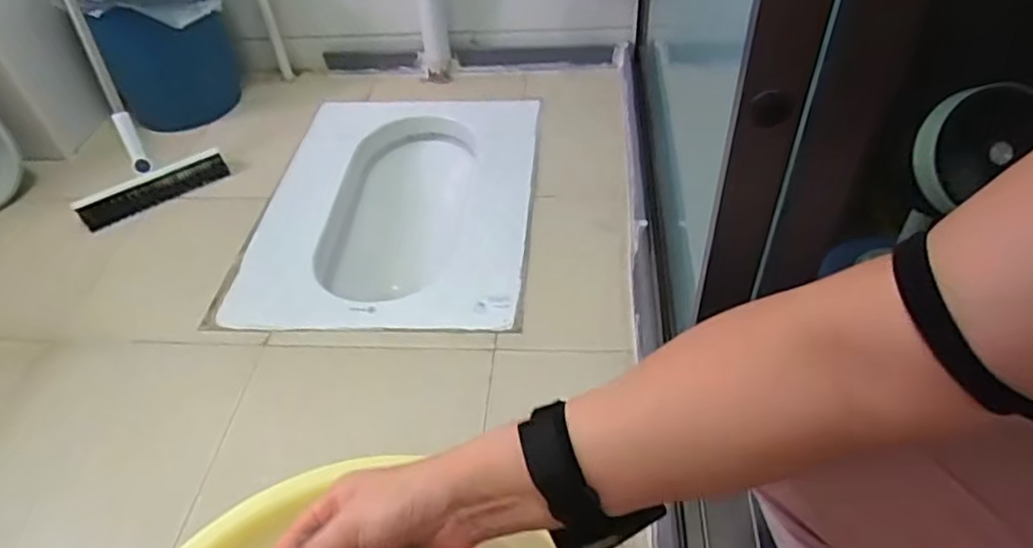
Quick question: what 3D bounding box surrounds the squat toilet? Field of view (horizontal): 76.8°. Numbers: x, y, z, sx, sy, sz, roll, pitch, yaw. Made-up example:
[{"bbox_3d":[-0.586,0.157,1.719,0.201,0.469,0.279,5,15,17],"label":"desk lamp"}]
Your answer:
[{"bbox_3d":[-0.181,-0.073,1.102,0.396,0.191,0.551,0,46,6],"label":"squat toilet"}]

